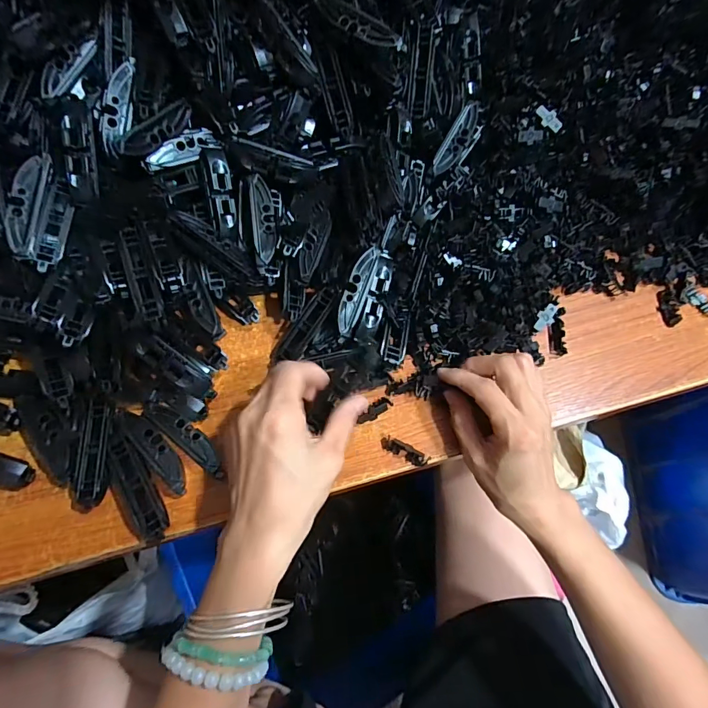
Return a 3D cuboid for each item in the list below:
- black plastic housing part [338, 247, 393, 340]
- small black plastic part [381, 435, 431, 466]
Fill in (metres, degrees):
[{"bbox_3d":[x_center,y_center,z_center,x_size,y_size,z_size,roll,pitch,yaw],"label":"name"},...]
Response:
[{"bbox_3d":[0.010,-0.049,0.341,0.031,0.020,0.075,19,84,7],"label":"black plastic housing part"},{"bbox_3d":[0.040,0.075,0.327,0.039,0.008,0.011,25,69,9],"label":"small black plastic part"}]

